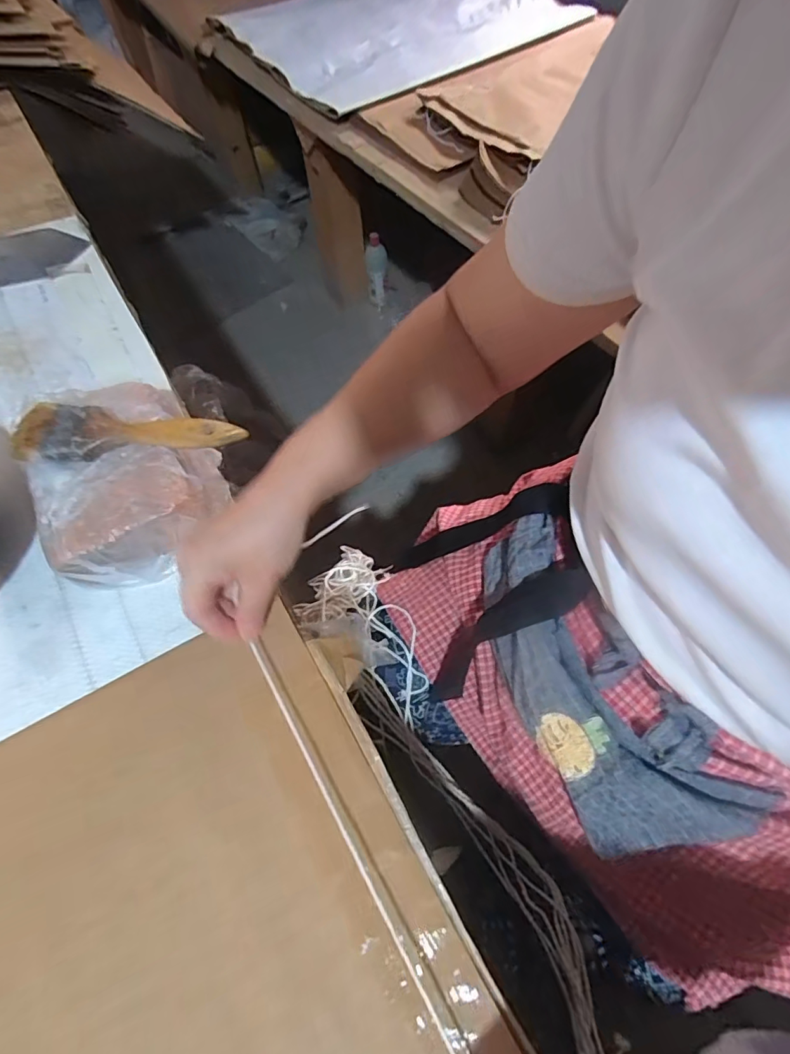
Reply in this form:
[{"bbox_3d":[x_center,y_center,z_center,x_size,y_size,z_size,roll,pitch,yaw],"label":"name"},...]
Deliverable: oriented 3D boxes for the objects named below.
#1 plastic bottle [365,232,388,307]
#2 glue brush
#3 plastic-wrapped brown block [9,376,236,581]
[{"bbox_3d":[-0.051,-0.745,1.424,0.062,0.209,0.044,0,63,0],"label":"plastic bottle"},{"bbox_3d":[-0.207,-0.073,0.376,0.181,0.016,0.042,1,62,2],"label":"glue brush"},{"bbox_3d":[-0.219,-0.043,0.406,0.136,0.064,0.169,-24,64,-11],"label":"plastic-wrapped brown block"}]

